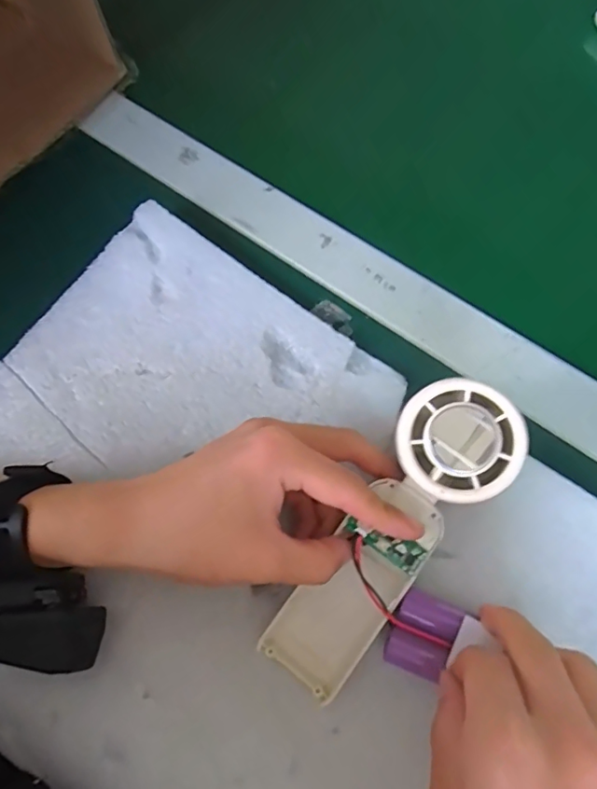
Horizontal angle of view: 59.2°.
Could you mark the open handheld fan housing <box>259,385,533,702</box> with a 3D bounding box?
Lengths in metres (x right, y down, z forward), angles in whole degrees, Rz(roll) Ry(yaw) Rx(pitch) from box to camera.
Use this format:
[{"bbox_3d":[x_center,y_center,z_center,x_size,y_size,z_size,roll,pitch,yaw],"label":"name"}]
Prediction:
[{"bbox_3d":[0.043,0.068,0.250,0.051,0.022,0.163,36,99,15],"label":"open handheld fan housing"}]

